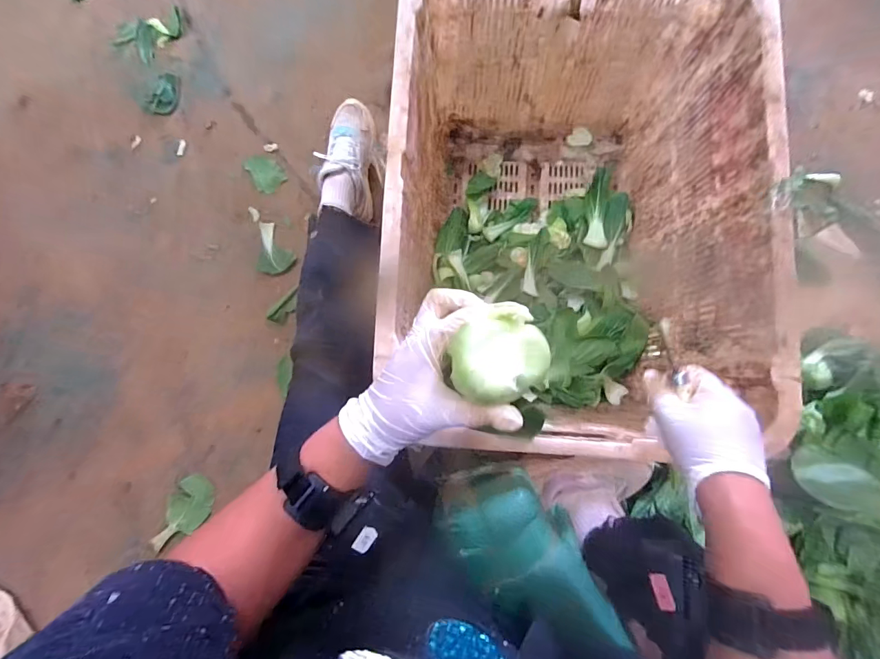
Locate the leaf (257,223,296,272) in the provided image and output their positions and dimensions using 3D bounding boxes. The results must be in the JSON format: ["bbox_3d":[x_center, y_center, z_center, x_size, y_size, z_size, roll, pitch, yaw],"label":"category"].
[{"bbox_3d":[-0.347,-0.175,0.858,0.076,0.018,0.113,-1,82,2],"label":"leaf"}]

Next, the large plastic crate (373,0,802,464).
[{"bbox_3d":[0.180,-0.190,0.658,0.466,0.373,0.622,3,86,3],"label":"large plastic crate"}]

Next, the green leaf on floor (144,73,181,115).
[{"bbox_3d":[-0.615,-0.526,0.903,0.068,0.006,0.096,22,84,5],"label":"green leaf on floor"}]

